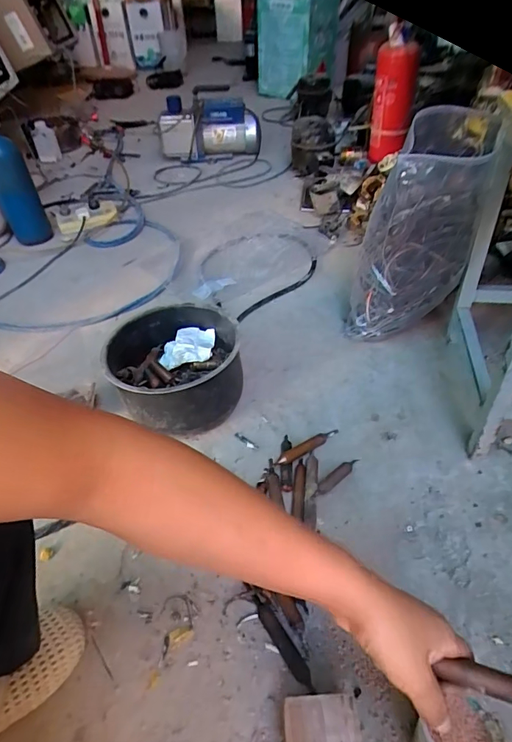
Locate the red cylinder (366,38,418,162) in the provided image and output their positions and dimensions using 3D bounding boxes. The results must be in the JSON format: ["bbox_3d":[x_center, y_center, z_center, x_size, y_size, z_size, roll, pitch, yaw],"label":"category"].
[{"bbox_3d":[0.442,-0.869,1.411,0.121,0.394,0.121,8,70,15],"label":"red cylinder"}]

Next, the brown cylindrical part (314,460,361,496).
[{"bbox_3d":[0.127,0.165,0.680,0.096,0.014,0.019,-36,52,-26],"label":"brown cylindrical part"}]

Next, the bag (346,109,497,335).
[{"bbox_3d":[0.282,-0.221,0.797,0.197,0.375,0.187,13,48,18],"label":"bag"}]

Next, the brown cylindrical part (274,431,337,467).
[{"bbox_3d":[0.084,0.122,0.708,0.138,0.016,0.018,-20,44,-35],"label":"brown cylindrical part"}]

